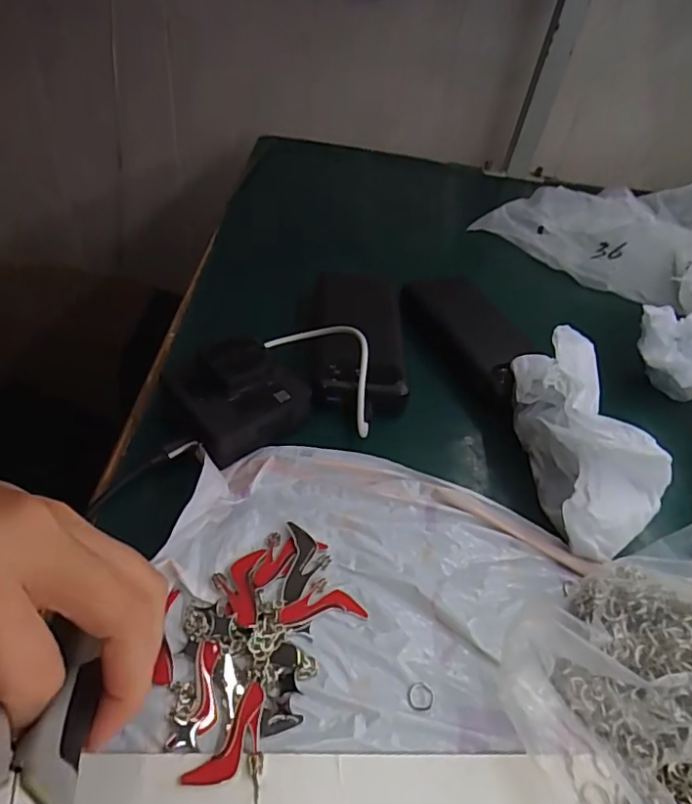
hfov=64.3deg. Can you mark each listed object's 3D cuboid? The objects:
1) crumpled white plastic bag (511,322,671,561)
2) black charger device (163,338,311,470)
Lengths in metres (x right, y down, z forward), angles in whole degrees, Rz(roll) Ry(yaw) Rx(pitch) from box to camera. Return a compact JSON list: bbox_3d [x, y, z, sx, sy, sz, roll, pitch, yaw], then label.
[{"bbox_3d":[0.155,0.022,0.357,0.066,0.068,0.145,1,44,-9],"label":"crumpled white plastic bag"},{"bbox_3d":[-0.069,-0.005,0.366,0.081,0.039,0.069,-25,53,-31],"label":"black charger device"}]

